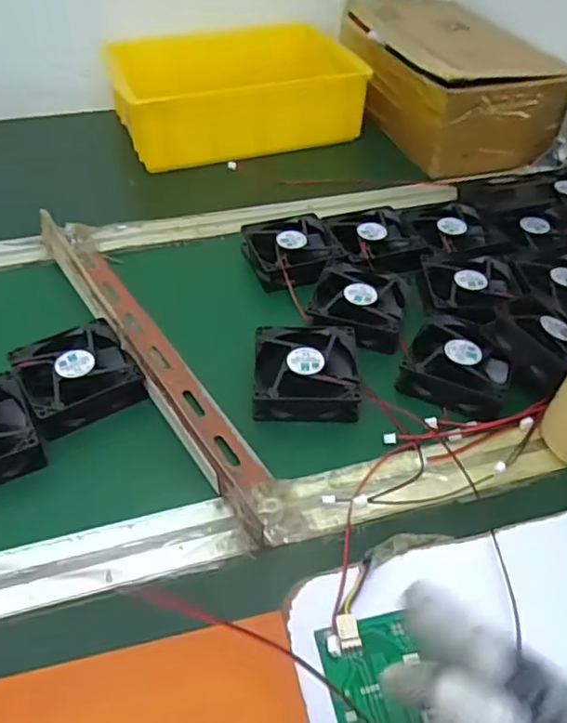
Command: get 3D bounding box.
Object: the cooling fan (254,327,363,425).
[{"bbox_3d":[0.017,0.007,0.474,0.079,0.023,0.076,-1,44,-1],"label":"cooling fan"}]

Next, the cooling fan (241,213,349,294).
[{"bbox_3d":[0.010,-0.102,0.588,0.083,0.032,0.090,-11,45,-11],"label":"cooling fan"}]

